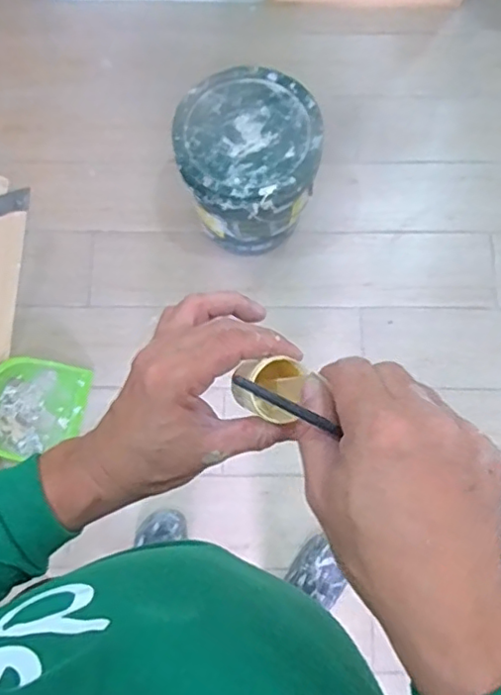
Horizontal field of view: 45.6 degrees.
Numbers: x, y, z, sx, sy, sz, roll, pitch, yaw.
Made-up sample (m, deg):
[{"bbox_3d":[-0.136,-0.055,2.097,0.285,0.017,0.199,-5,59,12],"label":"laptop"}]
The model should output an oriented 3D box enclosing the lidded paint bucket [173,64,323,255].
[{"bbox_3d":[-0.008,-0.393,1.354,0.292,0.314,0.305,0,75,0],"label":"lidded paint bucket"}]

